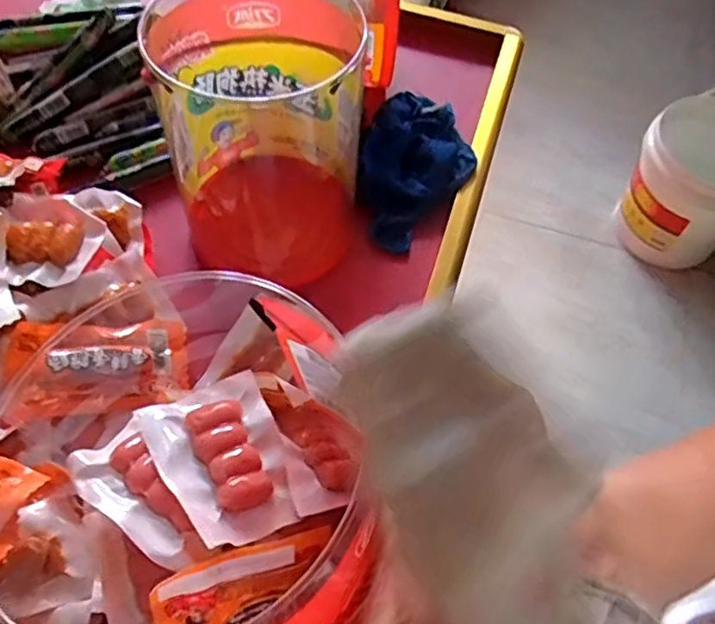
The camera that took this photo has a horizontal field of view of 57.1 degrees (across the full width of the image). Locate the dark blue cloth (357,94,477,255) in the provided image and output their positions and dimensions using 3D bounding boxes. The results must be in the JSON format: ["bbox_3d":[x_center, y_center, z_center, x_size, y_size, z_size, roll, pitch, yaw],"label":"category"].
[{"bbox_3d":[0.045,-0.125,0.559,0.093,0.030,0.149,26,61,11],"label":"dark blue cloth"}]

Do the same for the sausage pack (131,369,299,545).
[{"bbox_3d":[-0.071,0.076,0.350,0.066,0.023,0.092,-24,64,-17],"label":"sausage pack"}]

